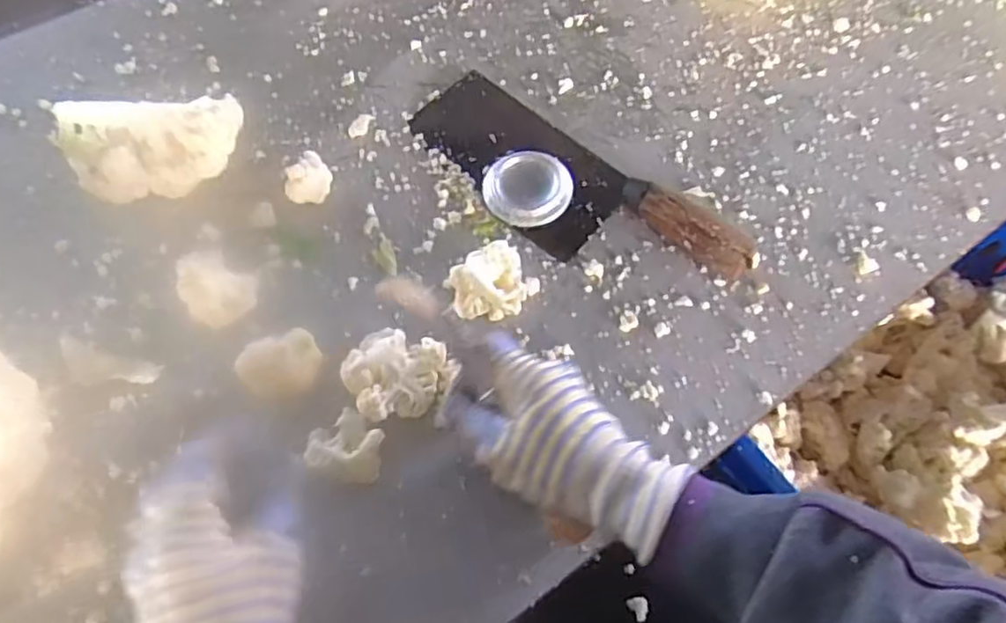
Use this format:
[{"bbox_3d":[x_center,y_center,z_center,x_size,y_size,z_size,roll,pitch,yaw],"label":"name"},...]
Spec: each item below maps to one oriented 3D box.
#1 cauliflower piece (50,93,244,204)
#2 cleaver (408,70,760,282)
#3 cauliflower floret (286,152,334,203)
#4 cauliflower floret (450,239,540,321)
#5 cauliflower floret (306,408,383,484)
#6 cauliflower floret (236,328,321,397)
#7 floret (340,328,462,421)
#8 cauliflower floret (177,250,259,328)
[{"bbox_3d":[-0.231,-0.108,0.456,0.109,0.065,0.045,-14,66,-10],"label":"cauliflower piece"},{"bbox_3d":[0.051,-0.094,0.480,0.269,0.032,0.104,33,67,12],"label":"cleaver"},{"bbox_3d":[-0.136,-0.095,0.479,0.026,0.027,0.040,18,65,6],"label":"cauliflower floret"},{"bbox_3d":[-0.004,-0.019,0.440,0.056,0.037,0.039,-10,65,-8],"label":"cauliflower floret"},{"bbox_3d":[-0.089,0.078,0.389,0.043,0.022,0.037,18,65,6],"label":"cauliflower floret"},{"bbox_3d":[-0.133,0.035,0.409,0.046,0.025,0.036,-26,68,-15],"label":"cauliflower floret"},{"bbox_3d":[-0.062,0.038,0.410,0.063,0.027,0.051,-28,69,-15],"label":"floret"},{"bbox_3d":[-0.183,-0.014,0.427,0.045,0.031,0.038,38,68,14],"label":"cauliflower floret"}]

